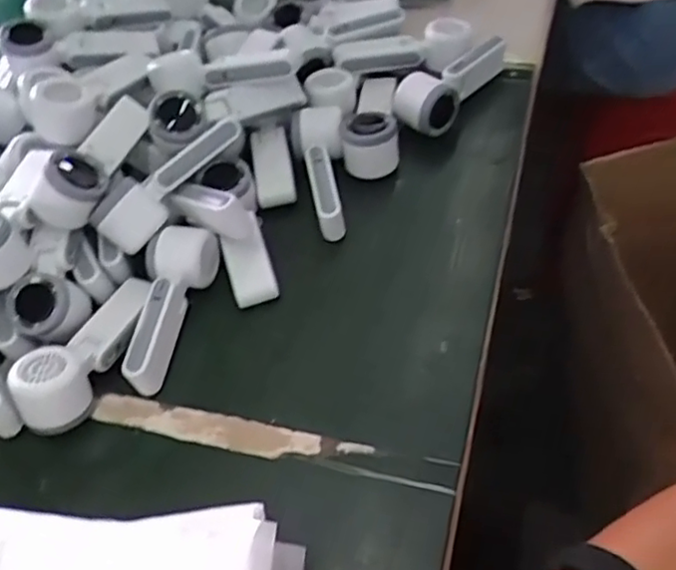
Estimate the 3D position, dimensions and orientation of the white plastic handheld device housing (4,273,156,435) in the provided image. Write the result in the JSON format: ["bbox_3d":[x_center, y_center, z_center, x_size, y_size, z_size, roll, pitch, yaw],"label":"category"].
[{"bbox_3d":[-0.224,0.052,0.591,0.052,0.061,0.168,14,56,21],"label":"white plastic handheld device housing"}]

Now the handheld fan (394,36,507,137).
[{"bbox_3d":[0.131,-0.233,0.761,0.059,0.059,0.156,29,62,29],"label":"handheld fan"}]

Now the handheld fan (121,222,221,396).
[{"bbox_3d":[-0.164,0.018,0.614,0.059,0.051,0.165,9,54,18],"label":"handheld fan"}]

